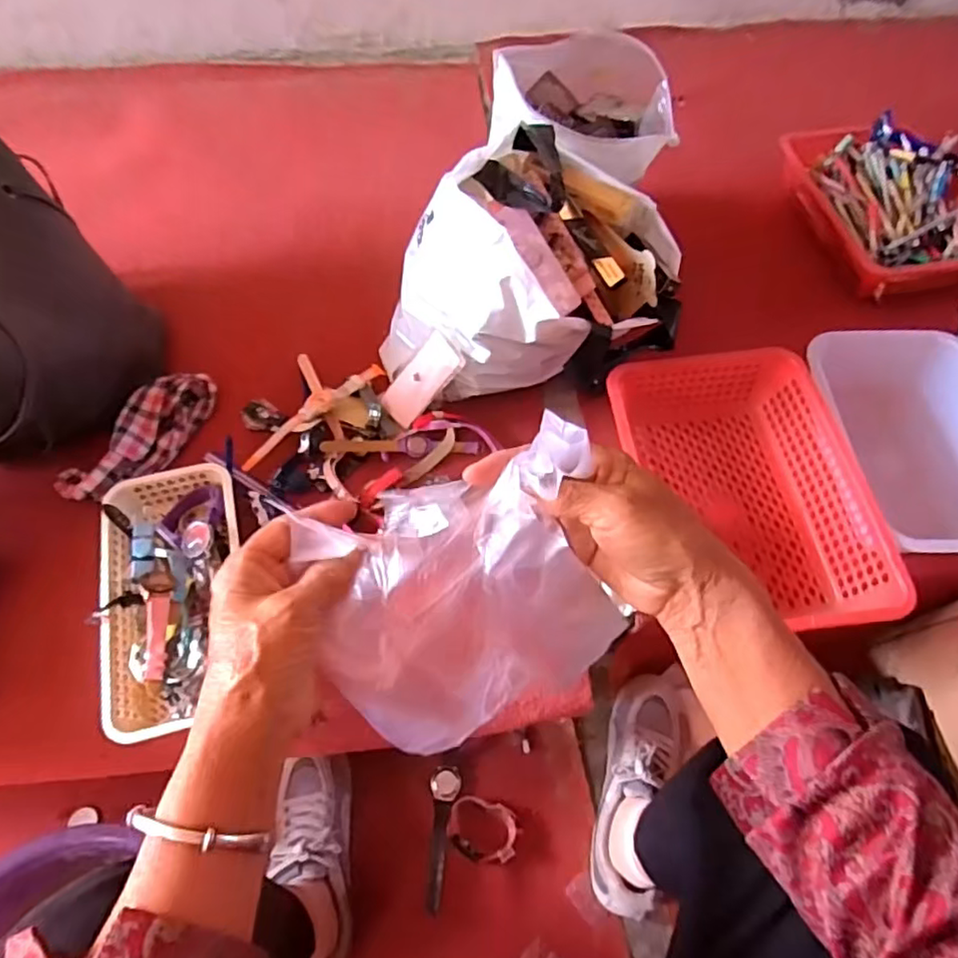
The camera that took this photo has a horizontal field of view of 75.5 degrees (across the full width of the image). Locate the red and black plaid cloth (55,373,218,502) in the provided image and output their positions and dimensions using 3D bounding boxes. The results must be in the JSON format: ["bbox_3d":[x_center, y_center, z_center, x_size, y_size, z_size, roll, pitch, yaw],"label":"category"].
[{"bbox_3d":[-0.393,-0.052,0.723,0.078,0.045,0.203,25,61,13],"label":"red and black plaid cloth"}]

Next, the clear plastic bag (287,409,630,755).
[{"bbox_3d":[-0.013,0.074,0.349,0.158,0.182,0.108,-23,62,-15],"label":"clear plastic bag"}]

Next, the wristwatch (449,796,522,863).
[{"bbox_3d":[0.006,0.387,0.682,0.079,0.032,0.058,11,59,5],"label":"wristwatch"}]

